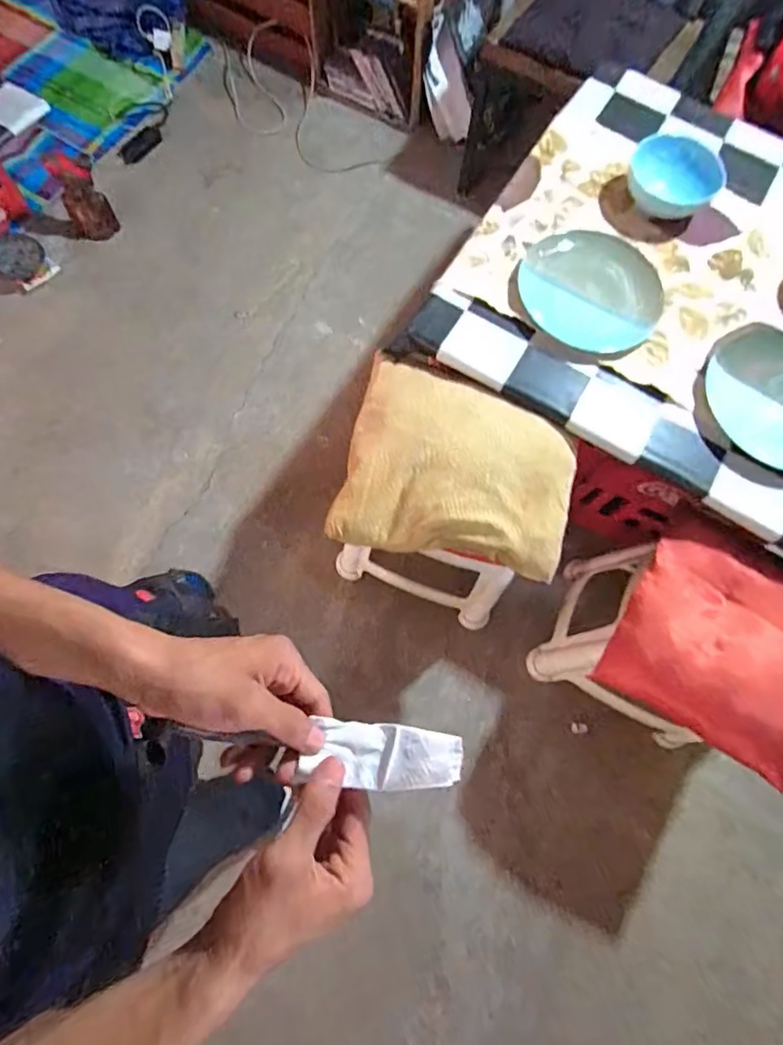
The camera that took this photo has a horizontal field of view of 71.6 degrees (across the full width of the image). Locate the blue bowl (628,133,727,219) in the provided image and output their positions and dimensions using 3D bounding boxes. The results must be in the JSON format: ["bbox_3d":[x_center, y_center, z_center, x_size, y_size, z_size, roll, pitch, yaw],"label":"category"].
[{"bbox_3d":[0.523,-0.636,1.009,0.143,0.072,0.149,1,72,-3],"label":"blue bowl"}]

